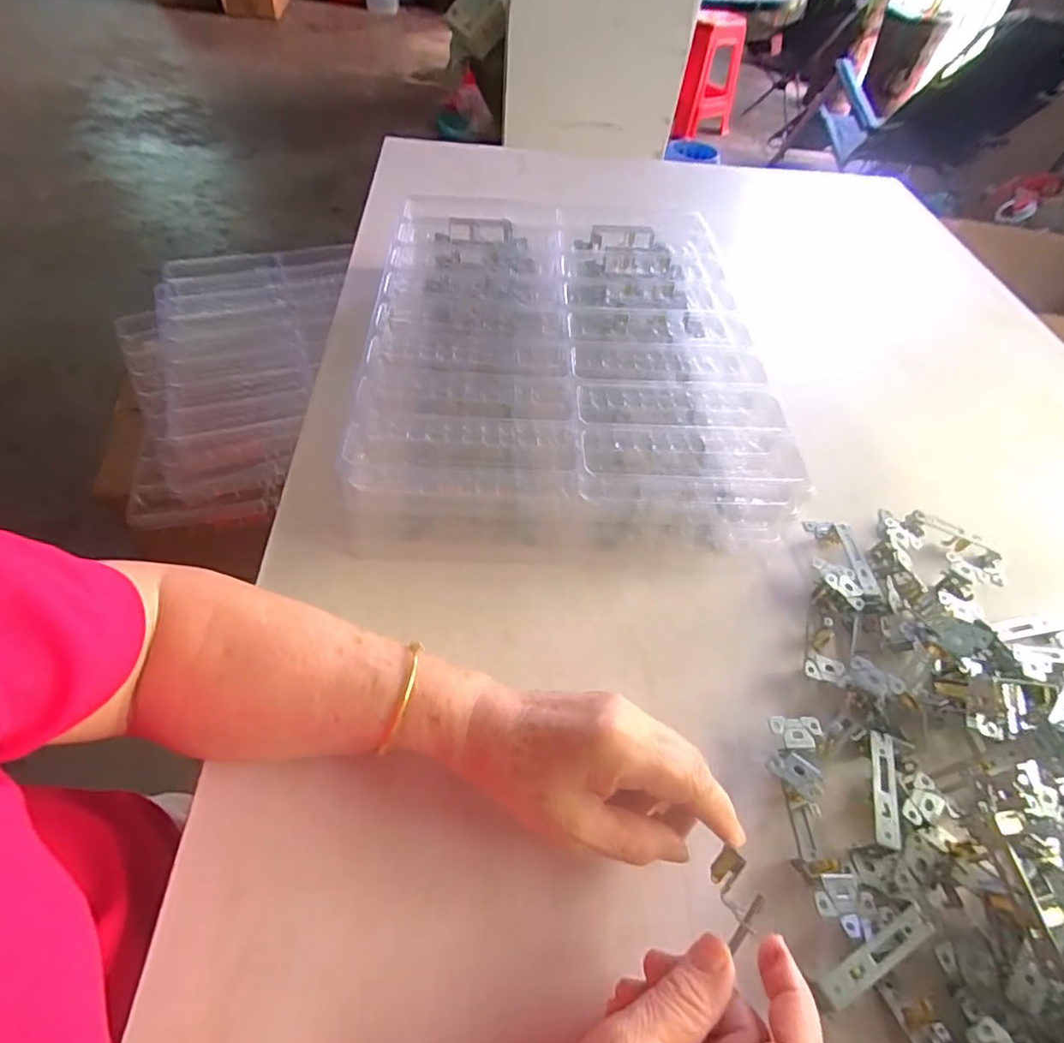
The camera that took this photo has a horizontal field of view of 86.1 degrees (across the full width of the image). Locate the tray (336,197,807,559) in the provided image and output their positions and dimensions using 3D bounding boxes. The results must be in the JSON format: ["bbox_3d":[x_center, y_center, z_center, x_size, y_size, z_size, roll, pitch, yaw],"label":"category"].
[{"bbox_3d":[0.029,-0.167,0.558,0.336,0.083,0.428,2,51,-4],"label":"tray"}]

